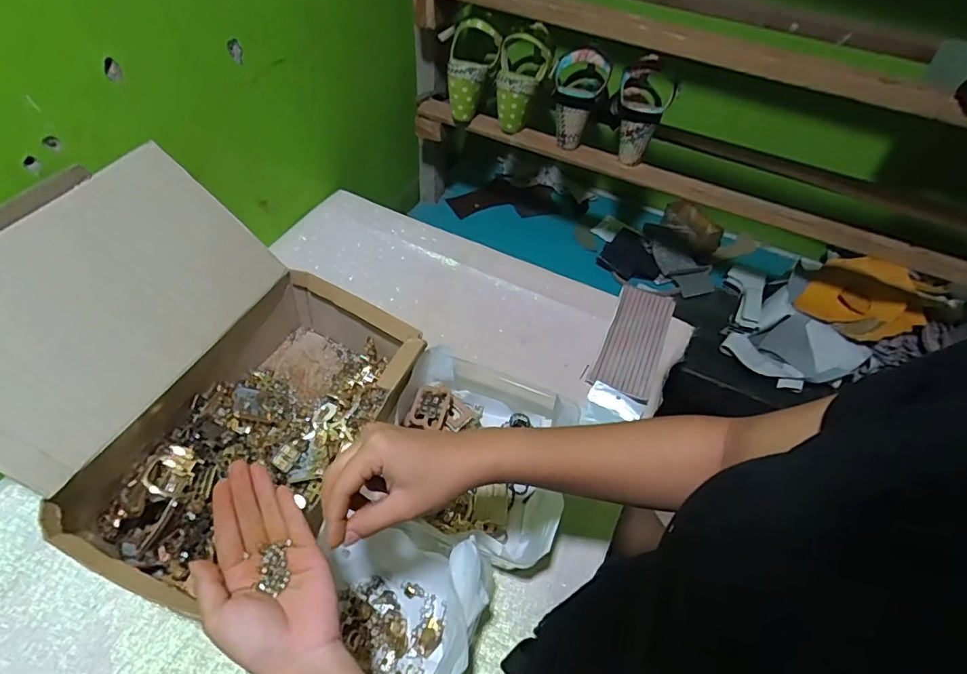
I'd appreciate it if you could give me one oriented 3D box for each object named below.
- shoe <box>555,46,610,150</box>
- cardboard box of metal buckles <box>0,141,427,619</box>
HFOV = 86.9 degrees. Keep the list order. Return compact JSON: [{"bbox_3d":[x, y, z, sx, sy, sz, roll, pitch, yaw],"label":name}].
[{"bbox_3d":[0.142,-0.364,0.776,0.081,0.130,0.090,13,50,5],"label":"shoe"},{"bbox_3d":[-0.282,0.035,0.506,0.336,0.223,0.332,25,53,14],"label":"cardboard box of metal buckles"}]

